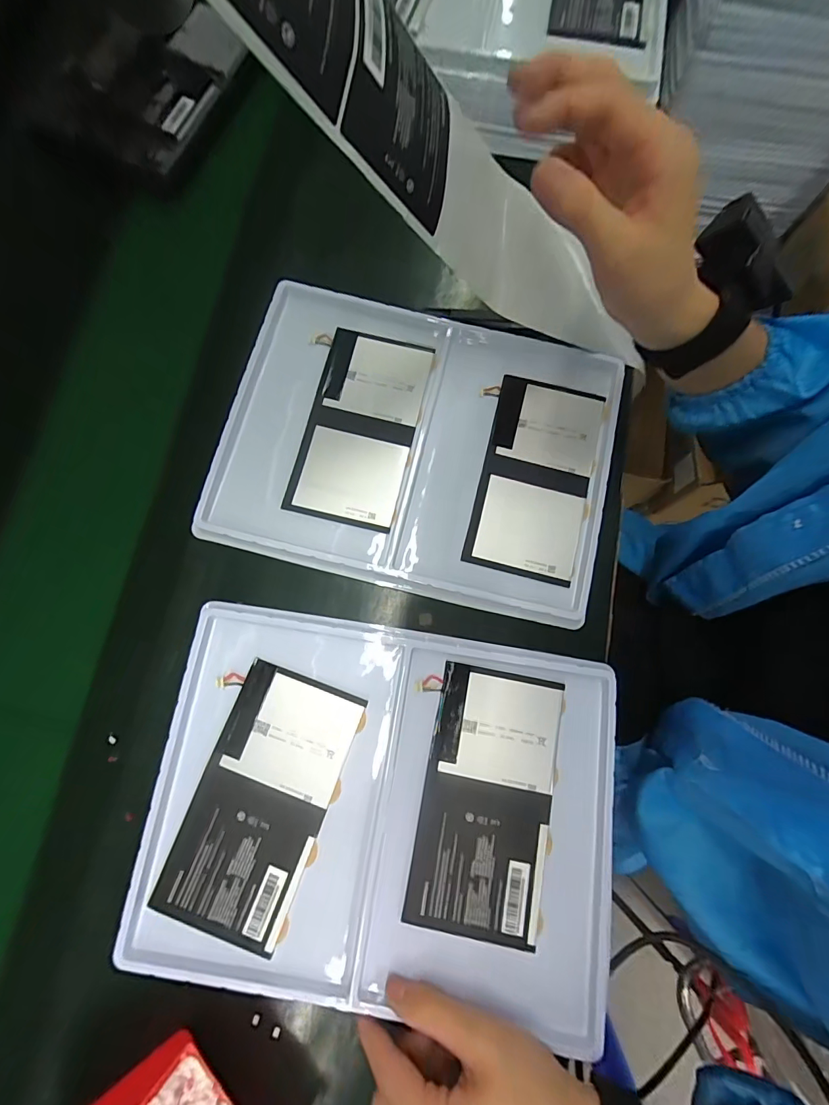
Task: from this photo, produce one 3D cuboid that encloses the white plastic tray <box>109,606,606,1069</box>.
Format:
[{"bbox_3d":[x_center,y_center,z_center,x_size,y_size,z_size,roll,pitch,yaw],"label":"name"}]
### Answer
[{"bbox_3d":[-0.020,0.177,0.312,0.317,0.013,0.236,9,78,1],"label":"white plastic tray"}]

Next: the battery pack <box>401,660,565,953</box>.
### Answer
[{"bbox_3d":[0.053,0.175,0.313,0.090,0.005,0.172,11,78,1],"label":"battery pack"}]

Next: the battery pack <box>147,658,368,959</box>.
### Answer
[{"bbox_3d":[-0.107,0.175,0.310,0.092,0.005,0.171,20,78,3],"label":"battery pack"}]

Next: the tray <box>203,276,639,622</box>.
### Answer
[{"bbox_3d":[0.005,-0.090,0.370,0.319,0.020,0.239,13,78,2],"label":"tray"}]

